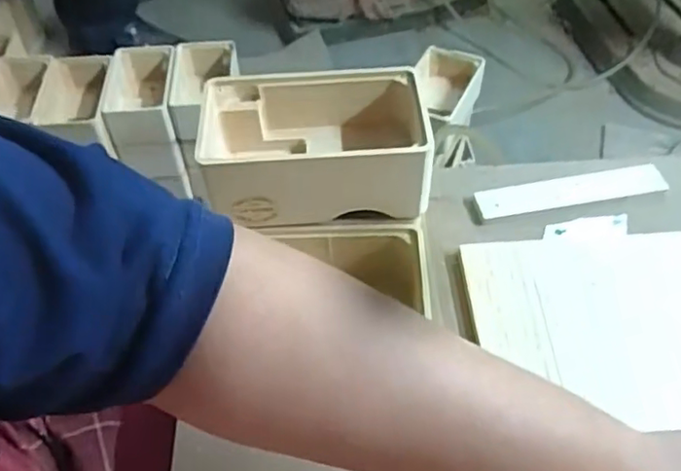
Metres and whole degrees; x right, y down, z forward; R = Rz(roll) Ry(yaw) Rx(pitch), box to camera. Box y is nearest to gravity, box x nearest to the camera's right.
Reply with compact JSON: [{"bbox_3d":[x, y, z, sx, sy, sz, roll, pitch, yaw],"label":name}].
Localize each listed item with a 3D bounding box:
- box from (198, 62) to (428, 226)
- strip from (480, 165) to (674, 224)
[{"bbox_3d":[-0.014,-0.051,0.363,0.128,0.052,0.083,-6,52,-4],"label":"box"},{"bbox_3d":[0.162,-0.032,0.440,0.132,0.006,0.025,-11,68,-1],"label":"strip"}]

